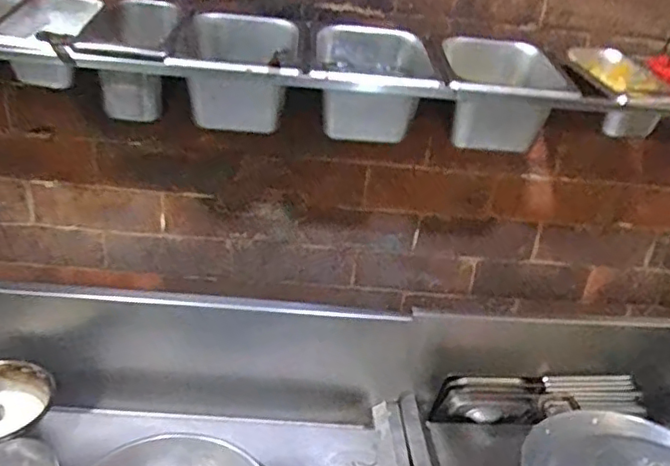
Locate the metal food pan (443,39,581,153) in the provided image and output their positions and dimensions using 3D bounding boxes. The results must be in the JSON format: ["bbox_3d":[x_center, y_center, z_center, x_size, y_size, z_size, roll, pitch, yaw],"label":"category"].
[{"bbox_3d":[0.217,-0.173,0.772,0.165,0.108,0.190,8,26,4],"label":"metal food pan"}]

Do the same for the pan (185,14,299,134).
[{"bbox_3d":[-0.117,-0.198,0.753,0.129,0.115,0.181,7,26,1],"label":"pan"}]

